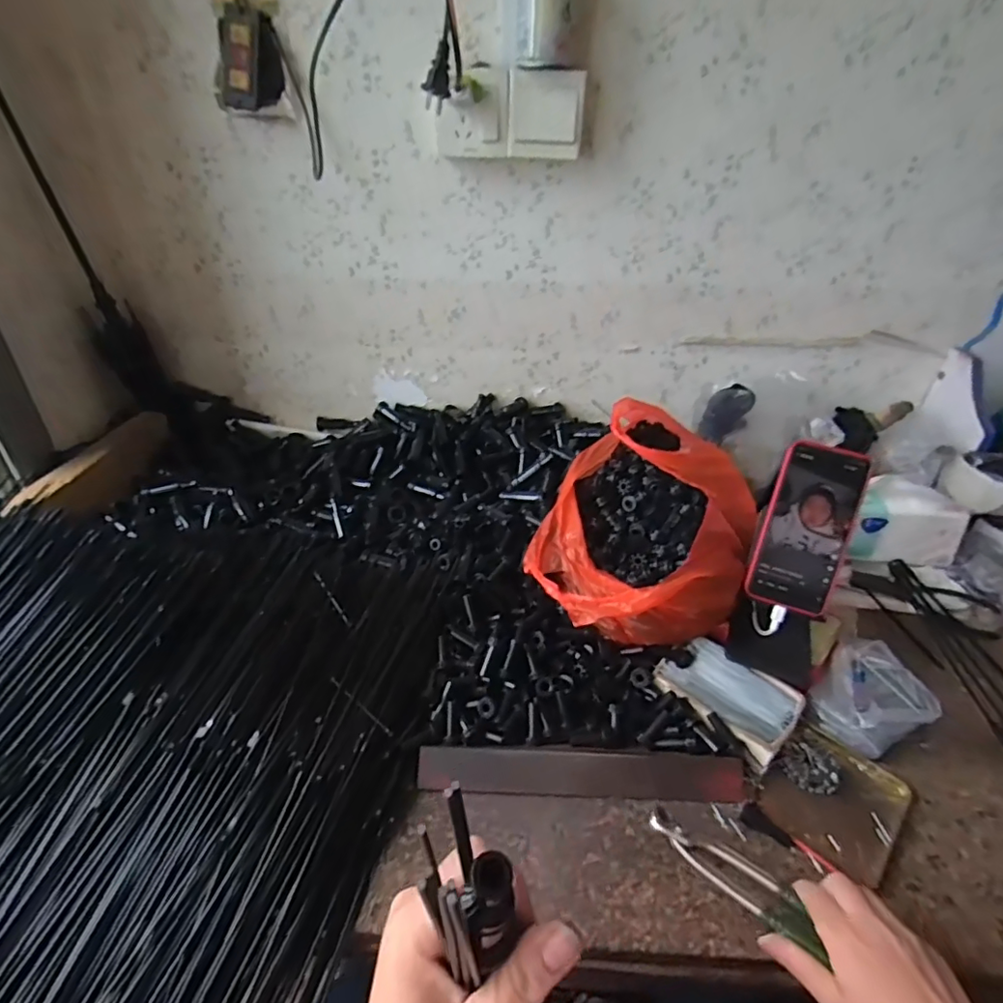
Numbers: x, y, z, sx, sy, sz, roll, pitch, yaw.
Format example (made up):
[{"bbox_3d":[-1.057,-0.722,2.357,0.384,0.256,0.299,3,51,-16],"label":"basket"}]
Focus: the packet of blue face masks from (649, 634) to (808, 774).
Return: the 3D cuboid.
[{"bbox_3d":[0.226,0.186,0.549,0.095,0.018,0.121,-25,42,-33],"label":"packet of blue face masks"}]

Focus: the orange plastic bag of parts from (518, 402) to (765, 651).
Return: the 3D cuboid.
[{"bbox_3d":[0.167,0.027,0.636,0.219,0.150,0.293,15,36,19],"label":"orange plastic bag of parts"}]

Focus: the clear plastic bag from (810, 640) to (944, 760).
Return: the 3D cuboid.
[{"bbox_3d":[0.371,0.193,0.551,0.115,0.041,0.088,-27,43,-35],"label":"clear plastic bag"}]

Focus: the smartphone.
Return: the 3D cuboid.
[{"bbox_3d":[0.302,0.026,0.546,0.079,0.162,0.014,16,6,21],"label":"smartphone"}]

